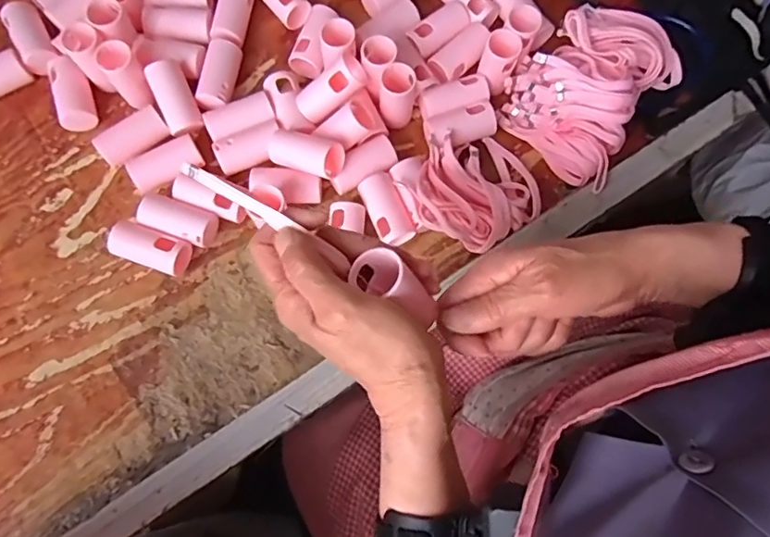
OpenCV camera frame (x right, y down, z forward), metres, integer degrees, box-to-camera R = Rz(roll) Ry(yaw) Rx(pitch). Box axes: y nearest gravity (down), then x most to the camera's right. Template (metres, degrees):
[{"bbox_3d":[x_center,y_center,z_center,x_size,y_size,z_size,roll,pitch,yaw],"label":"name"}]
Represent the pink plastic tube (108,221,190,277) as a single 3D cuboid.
[{"bbox_3d":[-0.200,-0.017,0.455,0.065,0.028,0.031,19,76,3],"label":"pink plastic tube"}]

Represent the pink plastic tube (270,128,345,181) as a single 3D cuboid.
[{"bbox_3d":[-0.066,-0.097,0.450,0.061,0.028,0.031,23,76,5],"label":"pink plastic tube"}]

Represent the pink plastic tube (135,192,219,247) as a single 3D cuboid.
[{"bbox_3d":[-0.177,-0.040,0.463,0.069,0.027,0.030,20,76,4],"label":"pink plastic tube"}]

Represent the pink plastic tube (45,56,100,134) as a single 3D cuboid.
[{"bbox_3d":[-0.288,-0.161,0.490,0.030,0.028,0.065,-18,77,-6],"label":"pink plastic tube"}]

